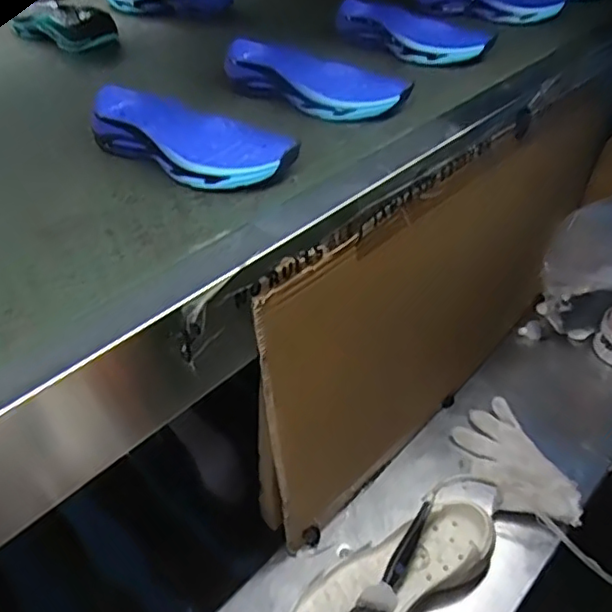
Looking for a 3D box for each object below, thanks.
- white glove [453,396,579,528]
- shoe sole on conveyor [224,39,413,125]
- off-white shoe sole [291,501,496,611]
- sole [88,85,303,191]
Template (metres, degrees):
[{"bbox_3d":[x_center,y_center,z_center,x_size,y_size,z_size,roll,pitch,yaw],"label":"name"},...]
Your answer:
[{"bbox_3d":[0.264,0.198,0.774,0.098,0.030,0.184,-15,34,-12],"label":"white glove"},{"bbox_3d":[0.008,-0.242,0.654,0.212,0.037,0.095,25,47,28],"label":"shoe sole on conveyor"},{"bbox_3d":[0.084,0.304,0.651,0.283,0.040,0.098,-23,45,-24],"label":"off-white shoe sole"},{"bbox_3d":[-0.107,-0.151,0.549,0.212,0.035,0.090,24,46,26],"label":"sole"}]

